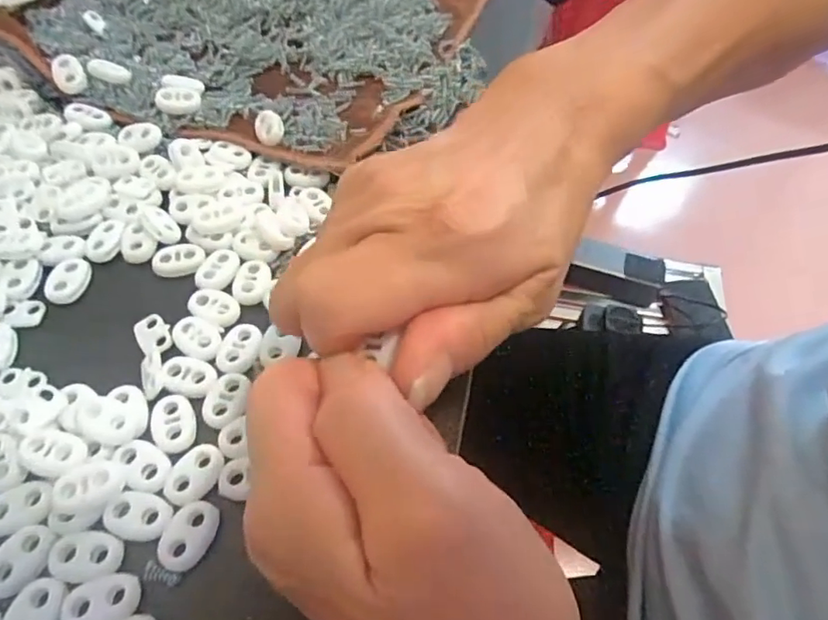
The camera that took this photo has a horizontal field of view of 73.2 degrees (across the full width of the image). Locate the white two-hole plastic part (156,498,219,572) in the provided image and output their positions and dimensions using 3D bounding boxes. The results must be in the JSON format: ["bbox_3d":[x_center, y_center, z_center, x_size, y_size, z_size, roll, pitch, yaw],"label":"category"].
[{"bbox_3d":[-0.076,0.075,0.187,0.016,0.004,0.023,18,56,8],"label":"white two-hole plastic part"}]

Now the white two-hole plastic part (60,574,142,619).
[{"bbox_3d":[-0.098,0.091,0.173,0.022,0.004,0.014,-13,58,-13],"label":"white two-hole plastic part"}]

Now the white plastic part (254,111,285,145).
[{"bbox_3d":[-0.077,-0.097,0.296,0.015,0.007,0.021,-11,58,-12],"label":"white plastic part"}]

